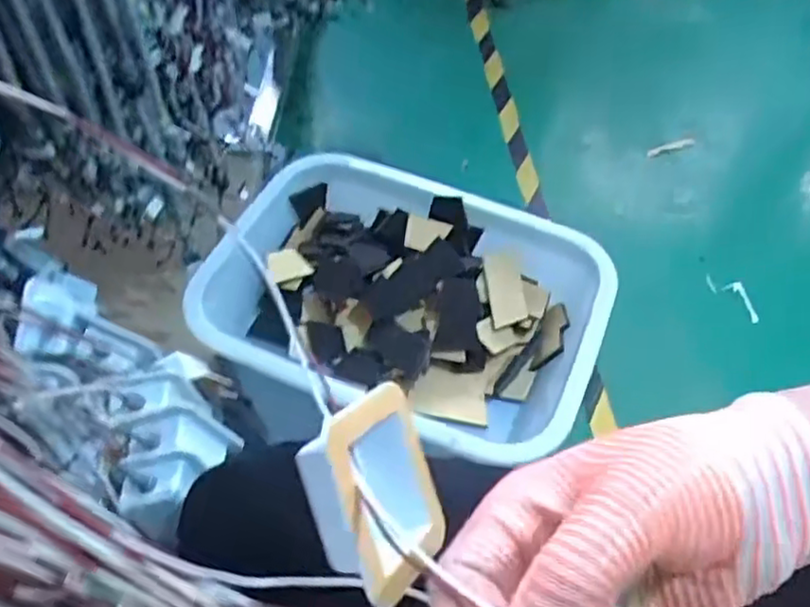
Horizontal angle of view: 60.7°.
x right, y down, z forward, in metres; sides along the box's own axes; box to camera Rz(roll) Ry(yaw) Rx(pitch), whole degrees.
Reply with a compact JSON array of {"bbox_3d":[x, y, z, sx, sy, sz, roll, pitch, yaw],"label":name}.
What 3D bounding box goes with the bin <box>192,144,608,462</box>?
[{"bbox_3d":[0.014,0.002,0.651,0.301,0.110,0.202,22,75,9],"label":"bin"}]

